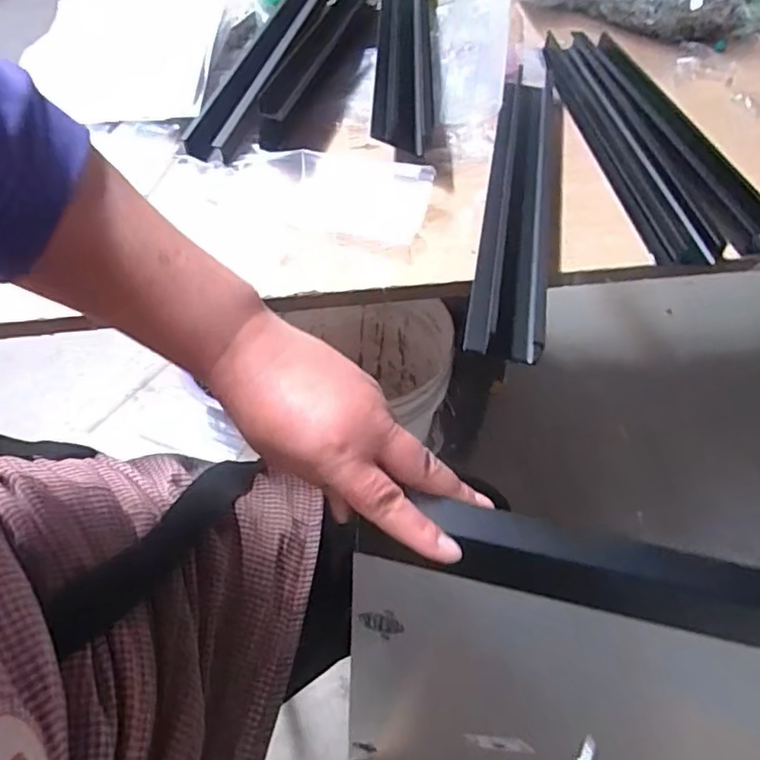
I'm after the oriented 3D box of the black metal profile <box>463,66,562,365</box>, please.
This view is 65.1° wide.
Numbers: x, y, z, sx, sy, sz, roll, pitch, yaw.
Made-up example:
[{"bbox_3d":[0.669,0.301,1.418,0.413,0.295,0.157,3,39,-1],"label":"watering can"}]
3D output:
[{"bbox_3d":[0.121,-0.161,0.507,0.057,0.021,0.388,11,49,6],"label":"black metal profile"}]

